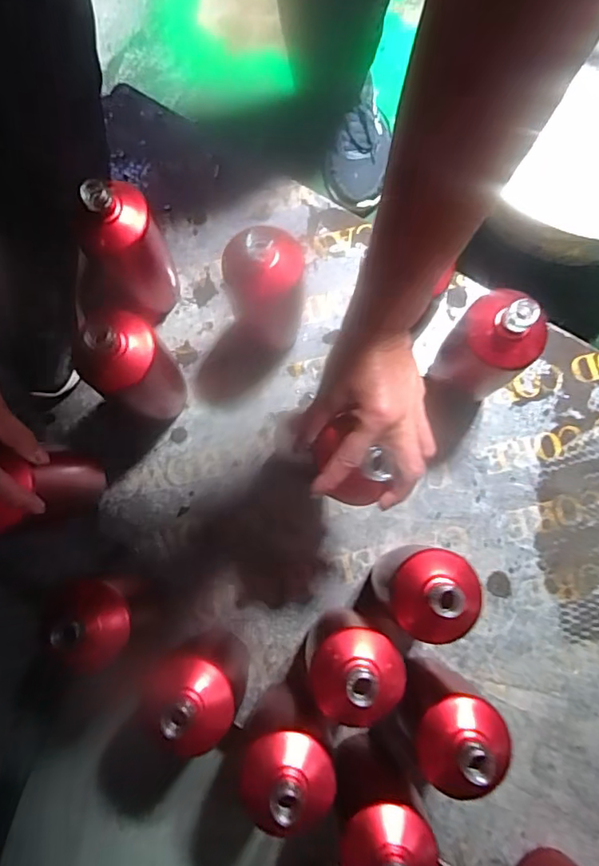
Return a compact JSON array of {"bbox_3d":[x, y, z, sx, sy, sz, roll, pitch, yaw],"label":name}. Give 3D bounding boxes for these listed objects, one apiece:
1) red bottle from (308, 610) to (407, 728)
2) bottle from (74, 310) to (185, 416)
[{"bbox_3d":[0.047,0.217,0.517,0.081,0.206,0.069,-38,80,-7],"label":"red bottle"},{"bbox_3d":[-0.173,-0.062,0.578,0.067,0.203,0.073,0,78,1],"label":"bottle"}]

